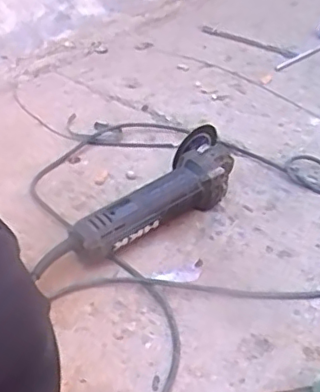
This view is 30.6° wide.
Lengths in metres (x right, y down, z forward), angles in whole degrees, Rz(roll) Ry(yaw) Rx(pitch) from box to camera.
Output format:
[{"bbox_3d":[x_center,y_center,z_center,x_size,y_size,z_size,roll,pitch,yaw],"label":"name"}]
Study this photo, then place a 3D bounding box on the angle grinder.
[{"bbox_3d":[0.002,0.000,0.802,0.289,0.076,0.096,-27,43,-33],"label":"angle grinder"}]

